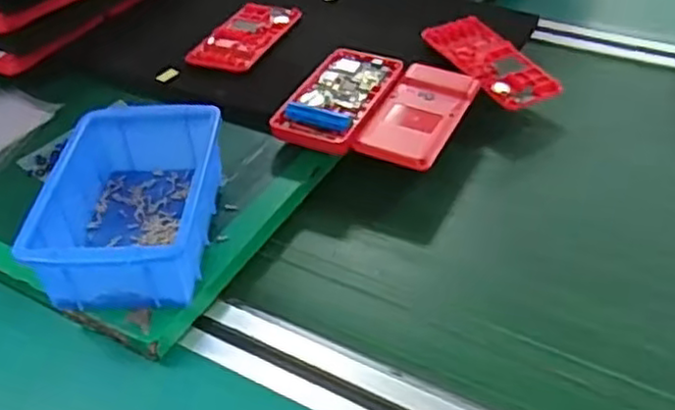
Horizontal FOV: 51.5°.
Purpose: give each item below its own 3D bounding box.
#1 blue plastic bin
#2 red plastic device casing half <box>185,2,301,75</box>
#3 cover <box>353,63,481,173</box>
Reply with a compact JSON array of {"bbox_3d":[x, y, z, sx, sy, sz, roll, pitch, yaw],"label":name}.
[{"bbox_3d":[-0.128,-0.002,0.444,0.094,0.051,0.141,-1,41,3],"label":"blue plastic bin"},{"bbox_3d":[-0.084,-0.151,0.634,0.063,0.010,0.117,11,43,16],"label":"red plastic device casing half"},{"bbox_3d":[0.064,-0.070,0.533,0.060,0.010,0.115,18,47,19],"label":"cover"}]

